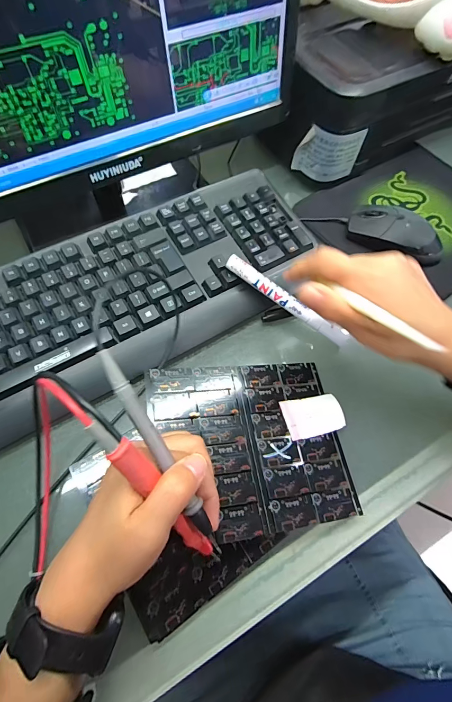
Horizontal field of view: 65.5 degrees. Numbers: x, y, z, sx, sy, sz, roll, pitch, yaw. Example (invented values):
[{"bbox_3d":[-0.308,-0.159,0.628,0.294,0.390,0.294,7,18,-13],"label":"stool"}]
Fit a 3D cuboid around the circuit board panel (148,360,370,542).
[{"bbox_3d":[0.023,0.076,0.300,0.163,0.004,0.141,-2,60,-18],"label":"circuit board panel"}]

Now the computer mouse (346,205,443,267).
[{"bbox_3d":[0.203,-0.138,0.416,0.115,0.039,0.051,23,64,7],"label":"computer mouse"}]

